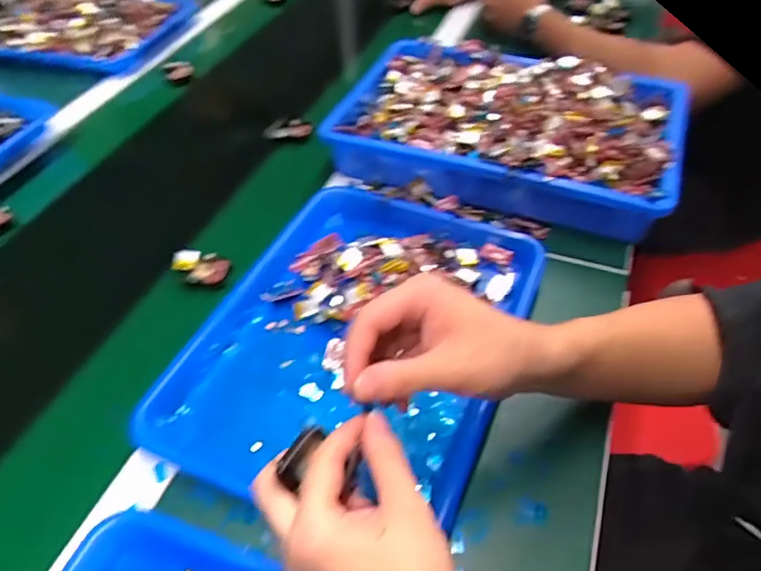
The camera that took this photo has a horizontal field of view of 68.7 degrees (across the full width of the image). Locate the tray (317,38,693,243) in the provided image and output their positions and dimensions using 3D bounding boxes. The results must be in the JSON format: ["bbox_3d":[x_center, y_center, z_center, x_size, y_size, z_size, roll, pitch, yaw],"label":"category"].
[{"bbox_3d":[0.141,-0.189,0.651,0.379,0.078,0.250,17,51,17],"label":"tray"}]

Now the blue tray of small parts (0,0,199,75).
[{"bbox_3d":[-0.506,-0.441,0.940,0.316,0.069,0.216,8,49,9],"label":"blue tray of small parts"}]

